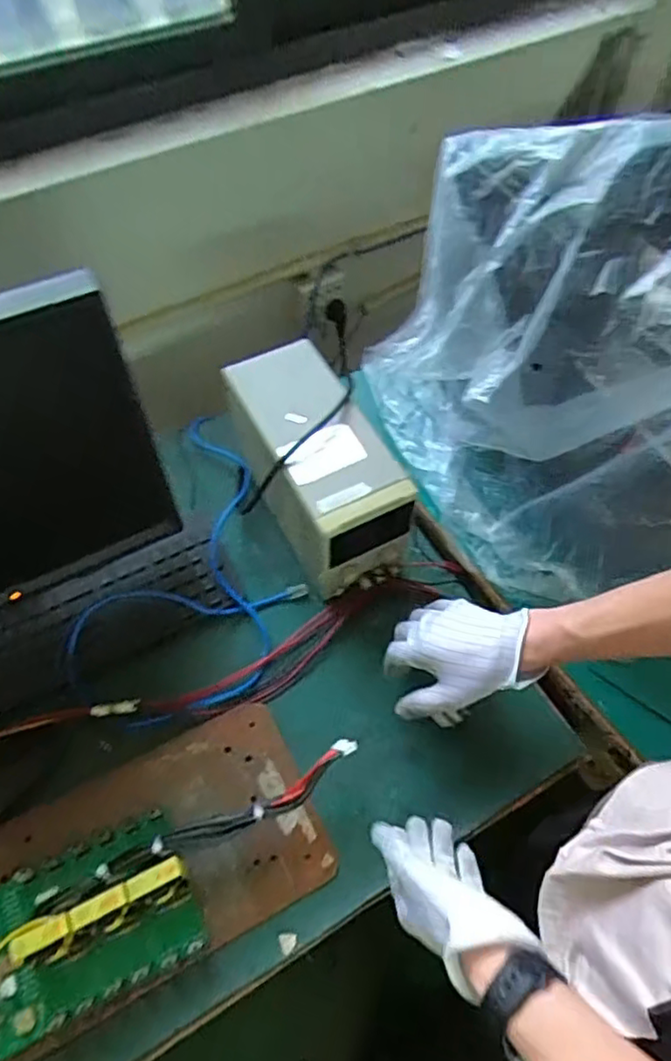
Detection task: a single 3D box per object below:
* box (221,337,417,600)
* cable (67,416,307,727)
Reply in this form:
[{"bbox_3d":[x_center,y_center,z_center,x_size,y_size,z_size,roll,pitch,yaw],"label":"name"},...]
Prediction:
[{"bbox_3d":[-0.024,-0.072,0.719,0.119,0.138,0.246,-23,61,-13],"label":"box"},{"bbox_3d":[-0.143,0.022,0.733,0.220,0.044,0.409,13,60,8],"label":"cable"}]

